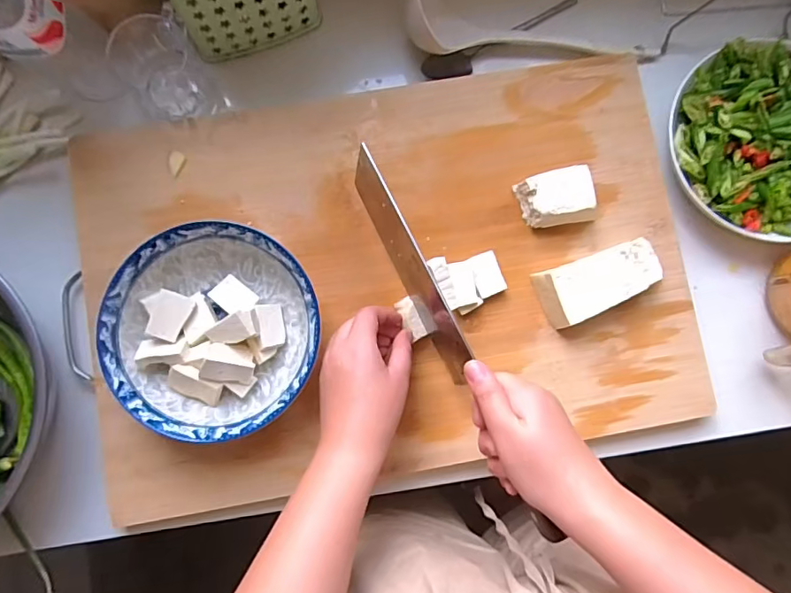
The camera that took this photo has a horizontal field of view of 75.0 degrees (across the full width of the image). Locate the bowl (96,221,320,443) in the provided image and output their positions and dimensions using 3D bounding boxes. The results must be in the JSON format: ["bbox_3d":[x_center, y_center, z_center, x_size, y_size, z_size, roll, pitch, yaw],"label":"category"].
[{"bbox_3d":[-0.153,0.030,0.450,0.170,0.056,0.173,0,84,-2],"label":"bowl"}]

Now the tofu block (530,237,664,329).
[{"bbox_3d":[0.189,-0.015,0.479,0.107,0.031,0.053,-23,85,-4],"label":"tofu block"}]

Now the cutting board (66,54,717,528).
[{"bbox_3d":[-0.007,-0.019,0.484,0.554,0.024,0.359,-9,84,-3],"label":"cutting board"}]

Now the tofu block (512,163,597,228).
[{"bbox_3d":[0.150,-0.090,0.483,0.062,0.031,0.051,-10,84,-3],"label":"tofu block"}]

